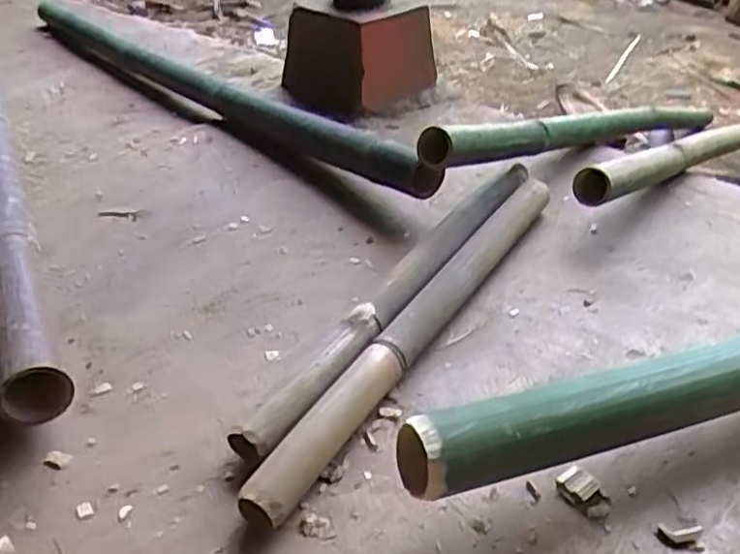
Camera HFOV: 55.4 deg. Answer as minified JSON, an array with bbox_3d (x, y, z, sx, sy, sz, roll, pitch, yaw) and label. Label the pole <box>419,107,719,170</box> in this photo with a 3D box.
[{"bbox_3d":[0.362,-0.234,1.114,0.047,0.062,0.907,28,30,34],"label":"pole"}]

